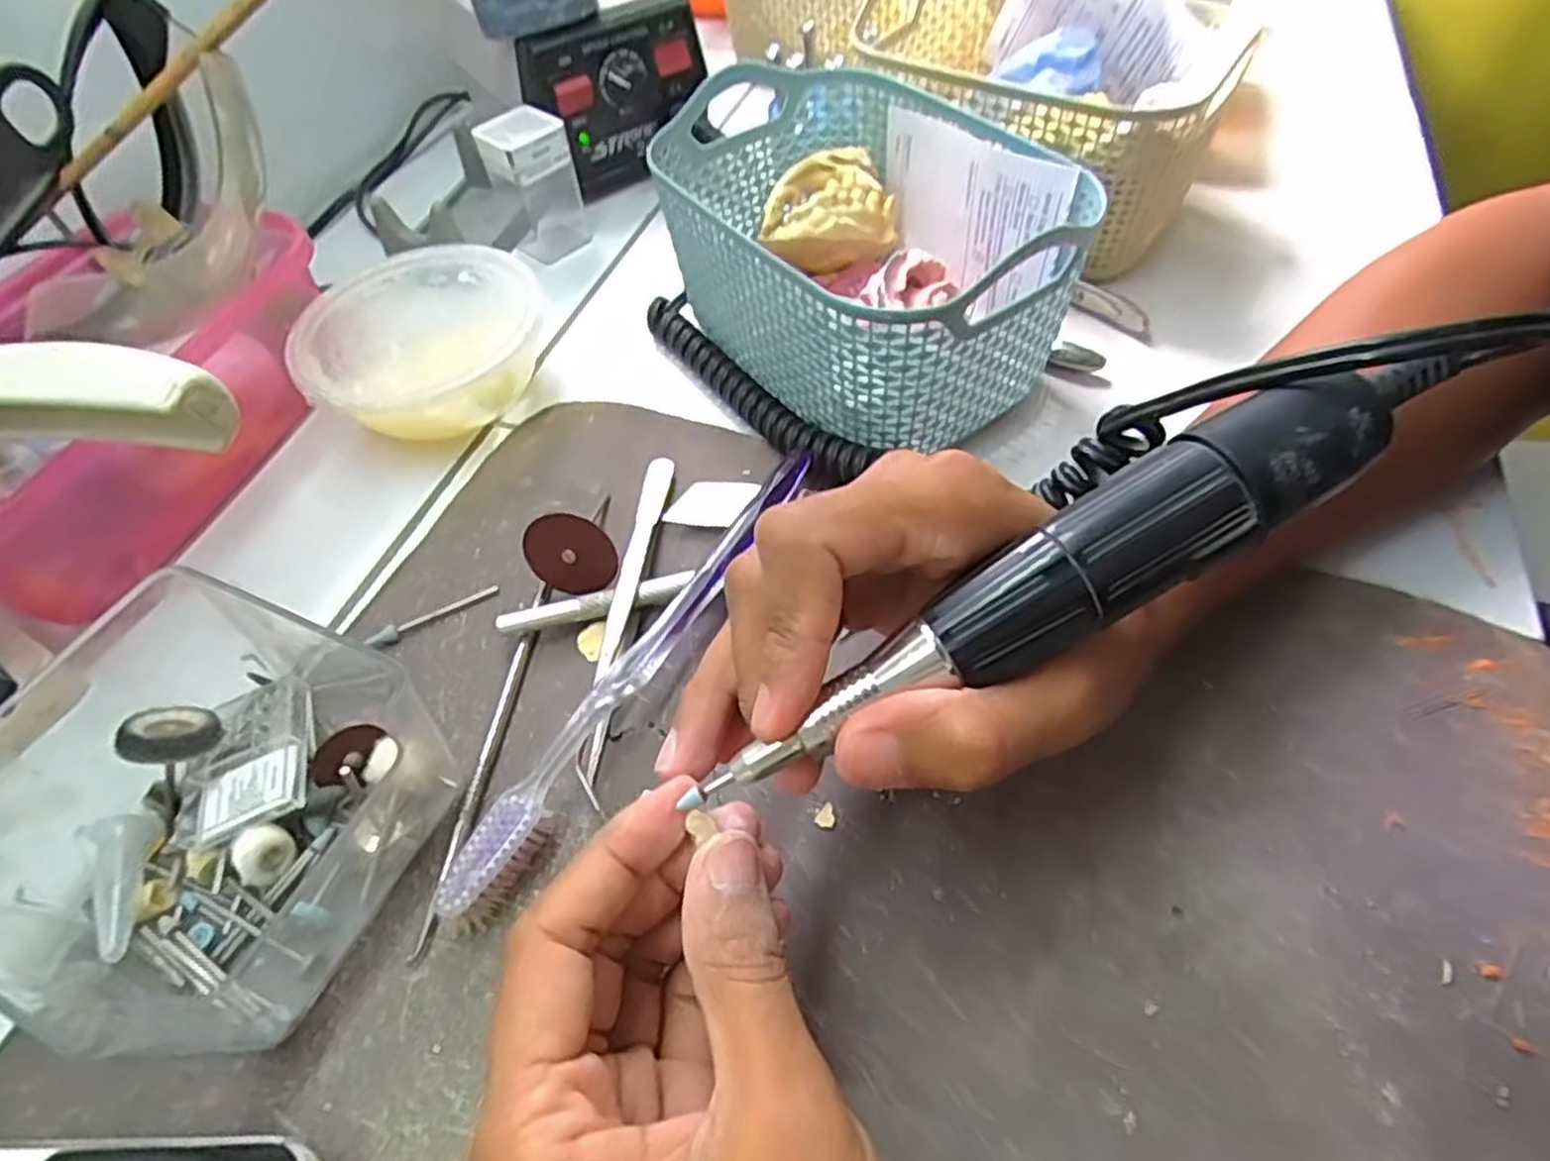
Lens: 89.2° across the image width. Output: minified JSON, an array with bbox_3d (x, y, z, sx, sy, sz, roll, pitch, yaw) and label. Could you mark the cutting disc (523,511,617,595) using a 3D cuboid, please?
[{"bbox_3d":[-0.073,-0.010,0.278,0.033,0.030,0.004,-6,23,12],"label":"cutting disc"}]

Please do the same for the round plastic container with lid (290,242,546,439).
[{"bbox_3d":[-0.149,-0.097,0.342,0.101,0.039,0.105,-2,53,3],"label":"round plastic container with lid"}]

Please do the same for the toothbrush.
[{"bbox_3d":[-0.039,0.025,0.258,0.013,0.021,0.185,25,59,21],"label":"toothbrush"}]

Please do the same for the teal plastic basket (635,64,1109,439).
[{"bbox_3d":[0.038,-0.133,0.329,0.126,0.084,0.169,-28,57,-16],"label":"teal plastic basket"}]

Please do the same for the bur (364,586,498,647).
[{"bbox_3d":[-0.123,0.012,0.283,0.046,0.005,0.008,-30,58,-18],"label":"bur"}]

